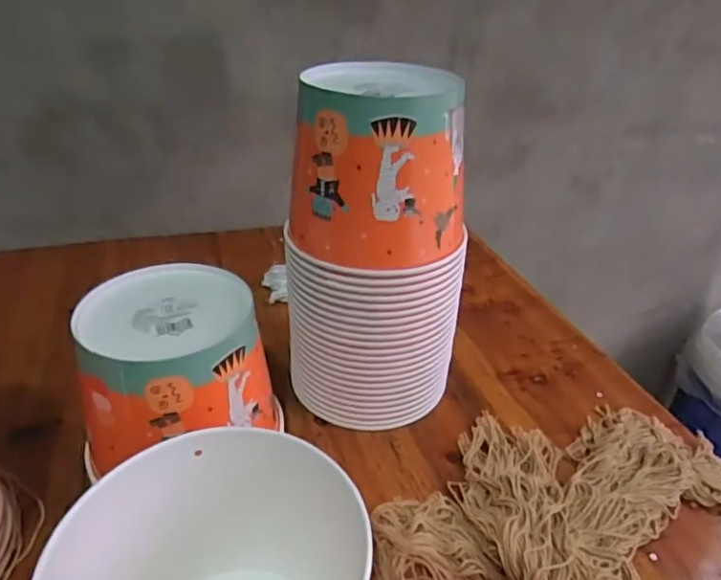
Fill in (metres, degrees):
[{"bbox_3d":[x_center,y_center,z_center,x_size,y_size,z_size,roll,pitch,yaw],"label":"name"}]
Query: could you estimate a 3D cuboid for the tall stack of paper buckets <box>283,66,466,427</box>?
[{"bbox_3d":[0.014,-0.028,0.507,0.158,0.305,0.126,2,32,2],"label":"tall stack of paper buckets"}]

